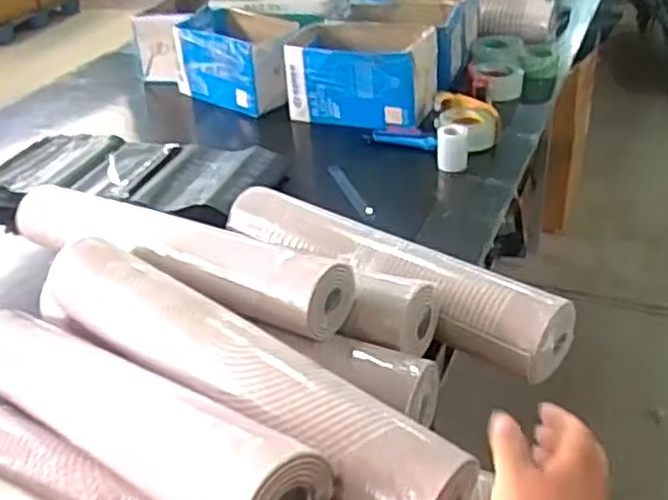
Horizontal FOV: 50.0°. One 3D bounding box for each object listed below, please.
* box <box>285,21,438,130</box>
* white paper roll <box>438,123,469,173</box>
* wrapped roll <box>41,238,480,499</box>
[{"bbox_3d":[0.060,-0.364,1.483,0.298,0.156,0.229,2,33,12],"label":"box"},{"bbox_3d":[0.210,-0.183,1.262,0.055,0.075,0.051,-1,33,8],"label":"white paper roll"},{"bbox_3d":[-0.110,0.104,0.677,0.513,0.085,0.088,21,41,35],"label":"wrapped roll"}]

